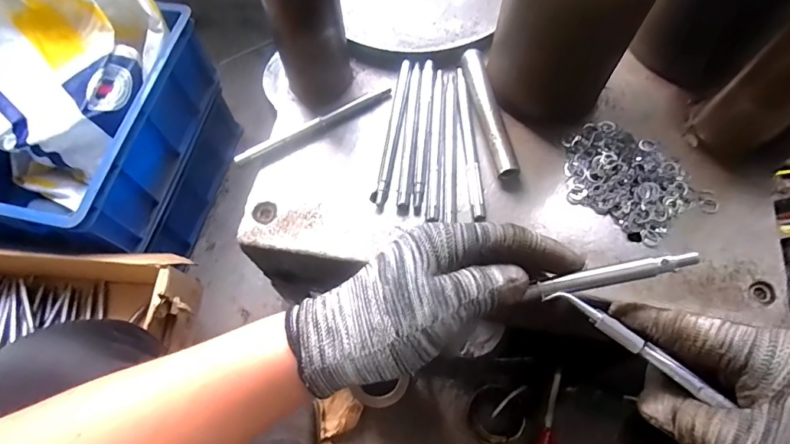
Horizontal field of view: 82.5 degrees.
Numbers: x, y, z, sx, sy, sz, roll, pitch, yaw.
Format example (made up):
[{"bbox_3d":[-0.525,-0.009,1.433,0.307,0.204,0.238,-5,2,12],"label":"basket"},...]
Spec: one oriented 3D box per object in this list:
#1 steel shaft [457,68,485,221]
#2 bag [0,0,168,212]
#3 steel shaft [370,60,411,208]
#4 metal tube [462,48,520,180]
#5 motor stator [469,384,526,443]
[{"bbox_3d":[0.069,-0.077,0.420,0.011,0.007,0.158,-4,66,-1],"label":"steel shaft"},{"bbox_3d":[-0.506,-0.227,0.656,0.272,0.242,0.315,12,67,6],"label":"bag"},{"bbox_3d":[-0.002,-0.089,0.429,0.011,0.009,0.157,10,66,5],"label":"steel shaft"},{"bbox_3d":[0.088,-0.104,0.429,0.020,0.018,0.139,-10,66,-4],"label":"metal tube"},{"bbox_3d":[0.160,0.306,0.713,0.082,0.048,0.086,0,66,1],"label":"motor stator"}]

